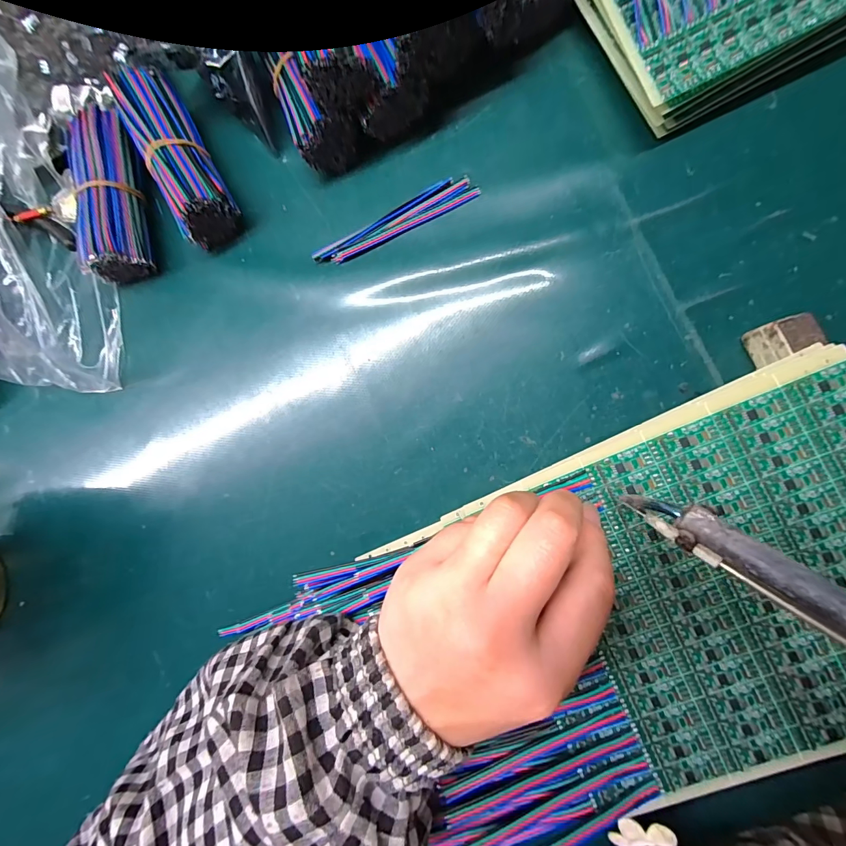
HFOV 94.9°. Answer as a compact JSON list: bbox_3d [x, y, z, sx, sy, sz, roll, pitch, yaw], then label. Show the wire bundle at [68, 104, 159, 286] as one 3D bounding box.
[{"bbox_3d":[-0.207,-0.152,0.261,0.035,0.035,0.104,-4,88,8],"label":"wire bundle"}]

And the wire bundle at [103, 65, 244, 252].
[{"bbox_3d":[-0.159,-0.171,0.252,0.039,0.041,0.102,-29,85,6],"label":"wire bundle"}]

